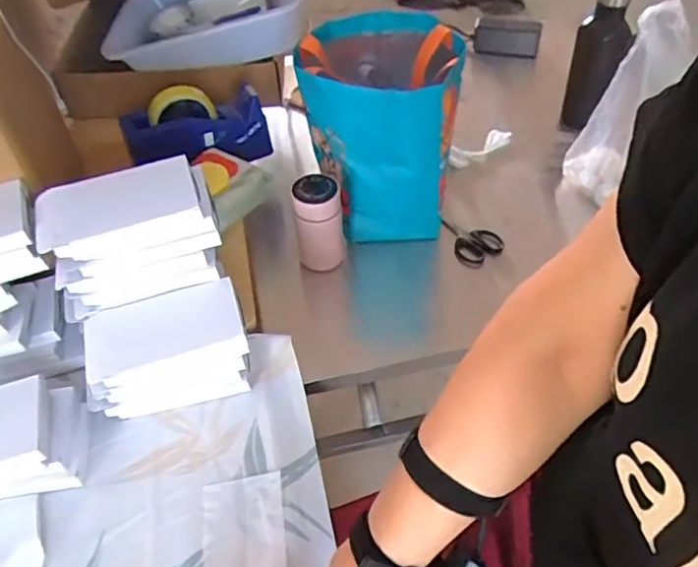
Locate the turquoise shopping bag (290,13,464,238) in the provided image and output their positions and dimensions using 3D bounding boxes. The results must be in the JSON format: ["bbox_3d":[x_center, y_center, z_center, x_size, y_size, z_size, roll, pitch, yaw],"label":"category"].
[{"bbox_3d":[0.050,-0.221,0.868,0.207,0.268,0.225,7,49,9],"label":"turquoise shopping bag"}]

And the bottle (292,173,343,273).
[{"bbox_3d":[-0.041,-0.078,0.809,0.064,0.127,0.056,-5,48,-1],"label":"bottle"}]

